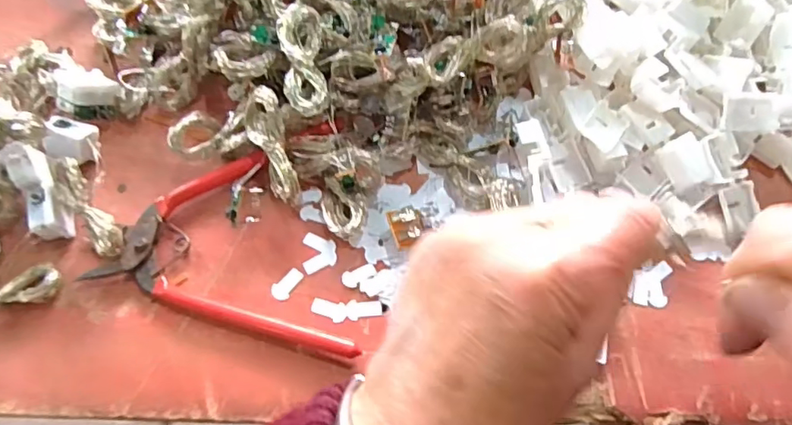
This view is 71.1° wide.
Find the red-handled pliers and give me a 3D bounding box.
[{"bbox_3d":[-0.089,0.013,0.281,0.129,0.018,0.128,-7,65,-3],"label":"red-handled pliers"}]

